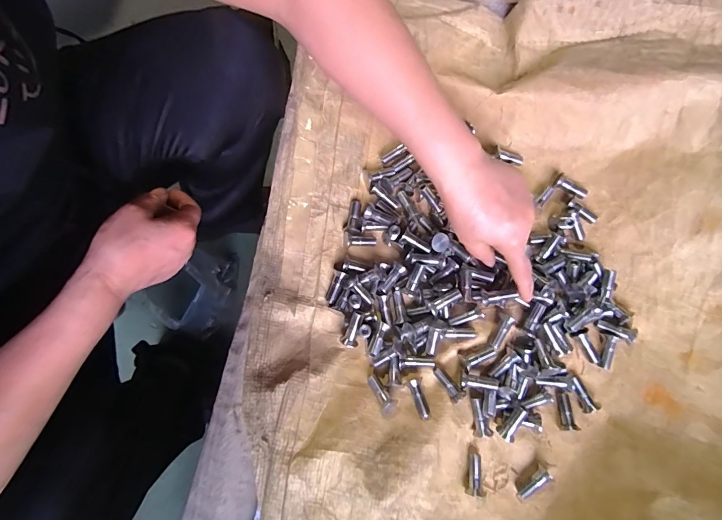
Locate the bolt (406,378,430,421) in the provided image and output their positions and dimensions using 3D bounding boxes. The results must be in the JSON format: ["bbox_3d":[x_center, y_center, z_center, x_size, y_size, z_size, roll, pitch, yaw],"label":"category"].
[{"bbox_3d":[0.057,0.133,0.350,0.014,0.013,0.037,-13,67,-19],"label":"bolt"}]

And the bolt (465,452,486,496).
[{"bbox_3d":[0.109,0.205,0.351,0.017,0.013,0.036,5,63,0],"label":"bolt"}]

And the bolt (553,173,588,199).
[{"bbox_3d":[0.232,-0.080,0.404,0.035,0.012,0.016,33,79,6],"label":"bolt"}]

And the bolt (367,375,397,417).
[{"bbox_3d":[0.020,0.131,0.355,0.016,0.018,0.041,-33,68,-6],"label":"bolt"}]

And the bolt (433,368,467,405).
[{"bbox_3d":[0.085,0.121,0.357,0.015,0.012,0.036,-38,64,-7],"label":"bolt"}]

